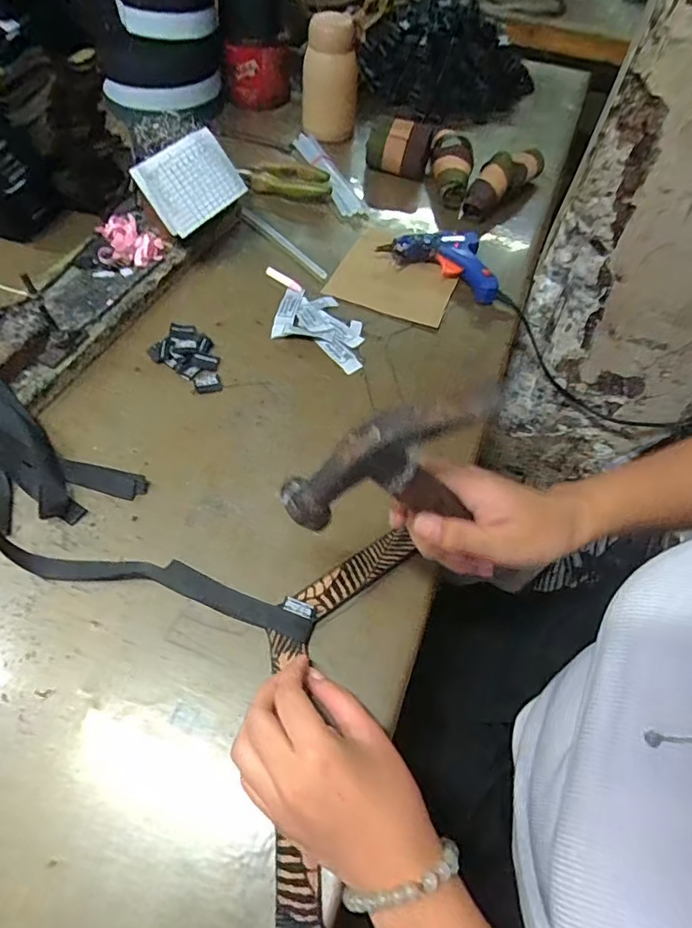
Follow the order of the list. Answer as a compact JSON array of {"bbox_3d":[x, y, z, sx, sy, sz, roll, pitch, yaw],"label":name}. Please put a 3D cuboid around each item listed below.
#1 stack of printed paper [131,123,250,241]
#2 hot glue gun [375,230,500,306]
[{"bbox_3d":[-0.155,-0.288,0.529,0.096,0.071,0.016,-48,30,-22],"label":"stack of printed paper"},{"bbox_3d":[0.122,-0.241,0.600,0.141,0.029,0.082,30,60,16],"label":"hot glue gun"}]

